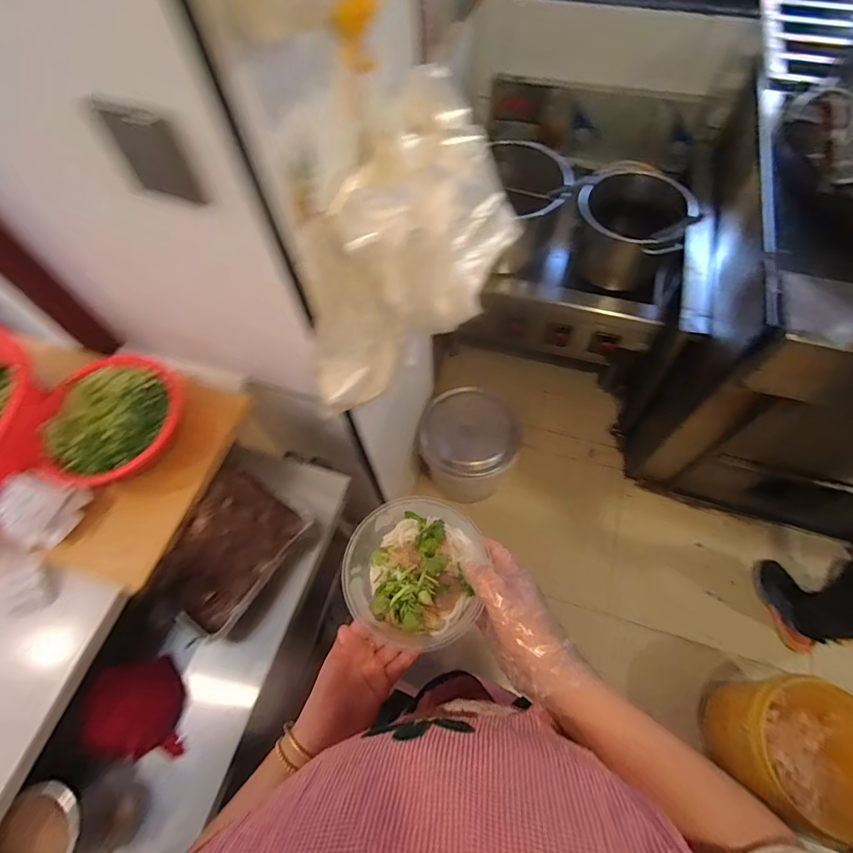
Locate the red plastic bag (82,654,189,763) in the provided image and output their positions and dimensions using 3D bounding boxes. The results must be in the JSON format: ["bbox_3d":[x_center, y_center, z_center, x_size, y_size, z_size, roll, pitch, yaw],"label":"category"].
[{"bbox_3d":[-0.398,0.392,0.620,0.089,0.077,0.123,-13,65,-4],"label":"red plastic bag"}]

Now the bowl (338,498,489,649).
[{"bbox_3d":[-0.013,0.150,0.467,0.129,0.075,0.138,-1,64,2],"label":"bowl"}]

